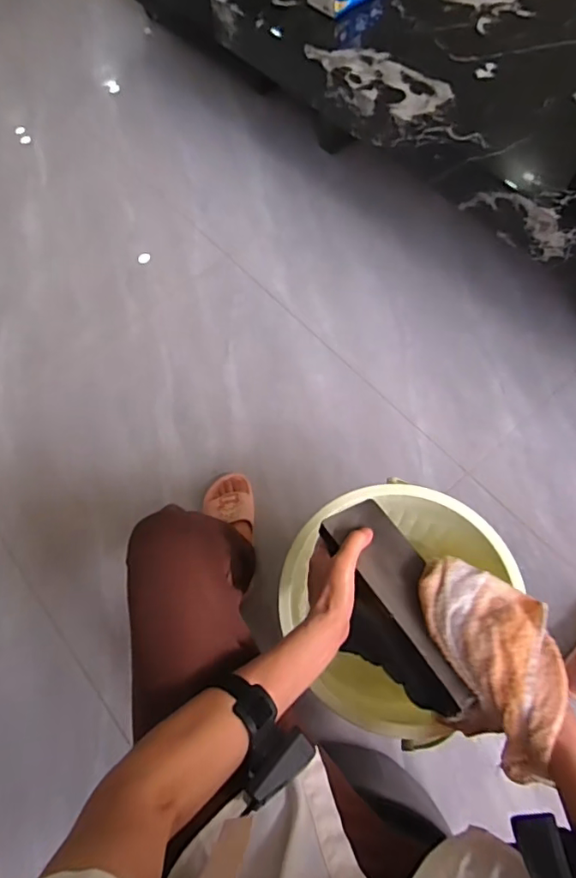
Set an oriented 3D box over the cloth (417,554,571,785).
[{"bbox_3d":[0.188,0.207,0.509,0.133,0.081,0.170,20,69,12],"label":"cloth"}]

